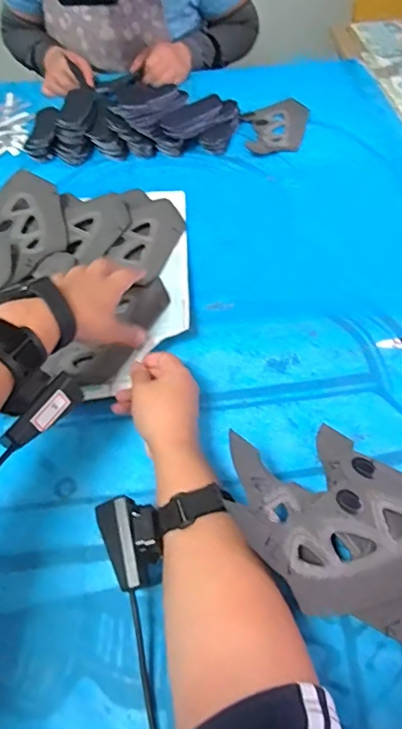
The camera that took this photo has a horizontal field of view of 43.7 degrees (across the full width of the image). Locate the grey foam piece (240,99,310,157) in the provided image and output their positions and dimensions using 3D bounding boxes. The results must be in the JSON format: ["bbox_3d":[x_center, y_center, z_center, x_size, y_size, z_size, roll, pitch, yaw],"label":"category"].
[{"bbox_3d":[0.130,-0.425,0.880,0.107,0.013,0.208,11,51,12],"label":"grey foam piece"}]

